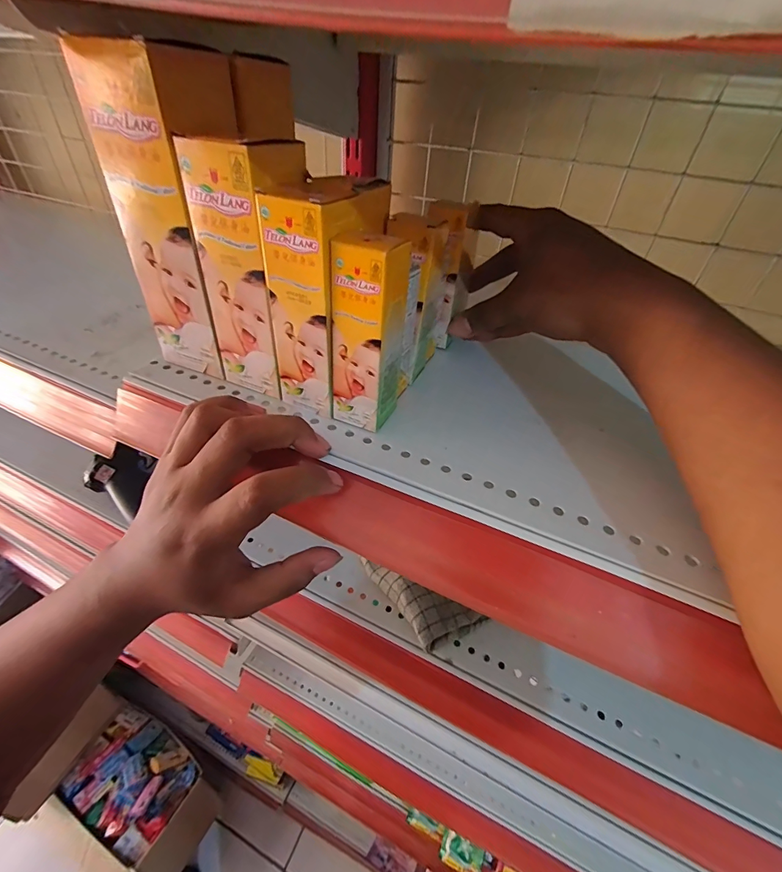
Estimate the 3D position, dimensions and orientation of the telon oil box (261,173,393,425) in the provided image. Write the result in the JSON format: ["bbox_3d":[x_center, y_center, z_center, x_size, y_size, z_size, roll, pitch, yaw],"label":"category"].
[{"bbox_3d":[-0.037,-0.084,0.245,0.047,0.118,0.071,16,42,12],"label":"telon oil box"}]

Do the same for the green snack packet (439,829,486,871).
[{"bbox_3d":[0.127,0.748,0.715,0.072,0.020,0.046,19,43,16],"label":"green snack packet"}]

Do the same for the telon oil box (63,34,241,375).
[{"bbox_3d":[-0.124,-0.126,0.249,0.063,0.162,0.054,18,43,15],"label":"telon oil box"}]

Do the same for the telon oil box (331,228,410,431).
[{"bbox_3d":[-0.012,-0.057,0.230,0.032,0.108,0.037,20,43,17],"label":"telon oil box"}]

